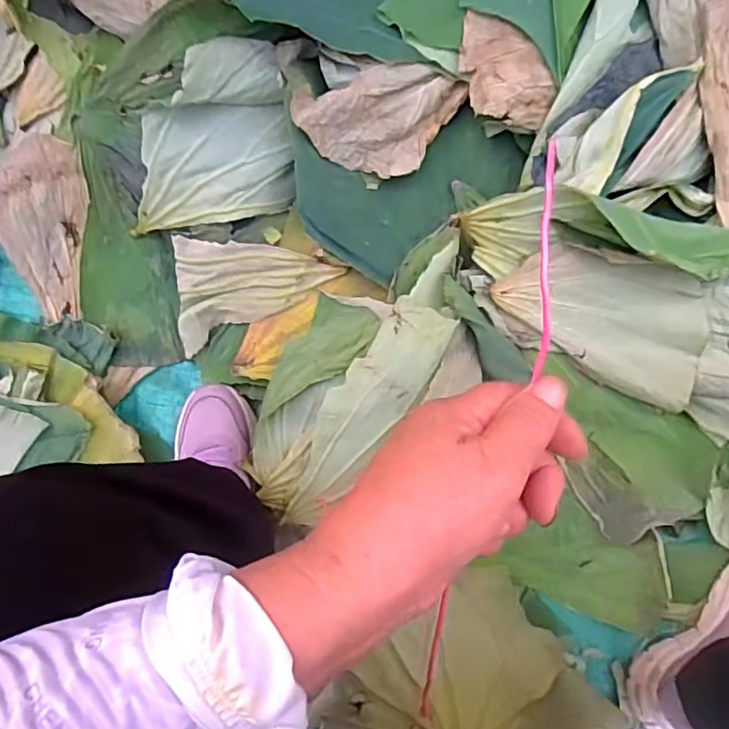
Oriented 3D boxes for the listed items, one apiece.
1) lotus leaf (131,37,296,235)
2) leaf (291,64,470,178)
[{"bbox_3d":[-0.169,-0.236,0.610,0.180,0.033,0.177,-2,118,6],"label":"lotus leaf"},{"bbox_3d":[0.020,-0.253,0.600,0.165,0.081,0.092,-2,82,5],"label":"leaf"}]

